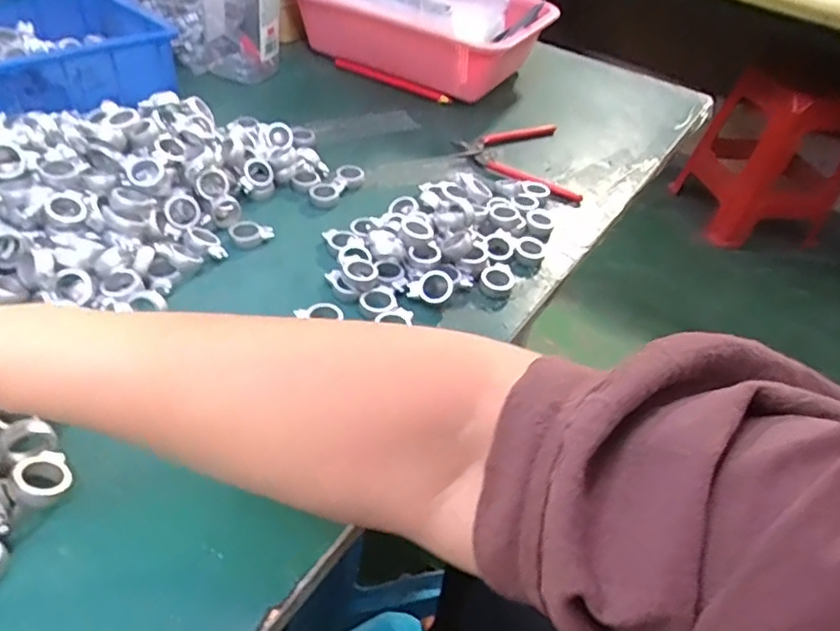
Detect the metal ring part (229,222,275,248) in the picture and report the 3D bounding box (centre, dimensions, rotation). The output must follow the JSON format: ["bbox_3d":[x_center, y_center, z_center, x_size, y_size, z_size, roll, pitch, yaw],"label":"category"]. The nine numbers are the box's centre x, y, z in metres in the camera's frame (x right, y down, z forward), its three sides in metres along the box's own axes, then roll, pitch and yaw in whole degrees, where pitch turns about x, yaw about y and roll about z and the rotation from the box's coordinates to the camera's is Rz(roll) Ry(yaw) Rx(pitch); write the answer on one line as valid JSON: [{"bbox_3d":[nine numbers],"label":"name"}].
[{"bbox_3d":[-0.133,-0.064,0.480,0.033,0.011,0.022,-7,46,-14],"label":"metal ring part"}]

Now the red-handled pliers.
[{"bbox_3d":[0.096,-0.158,0.612,0.109,0.014,0.128,1,42,-8],"label":"red-handled pliers"}]

